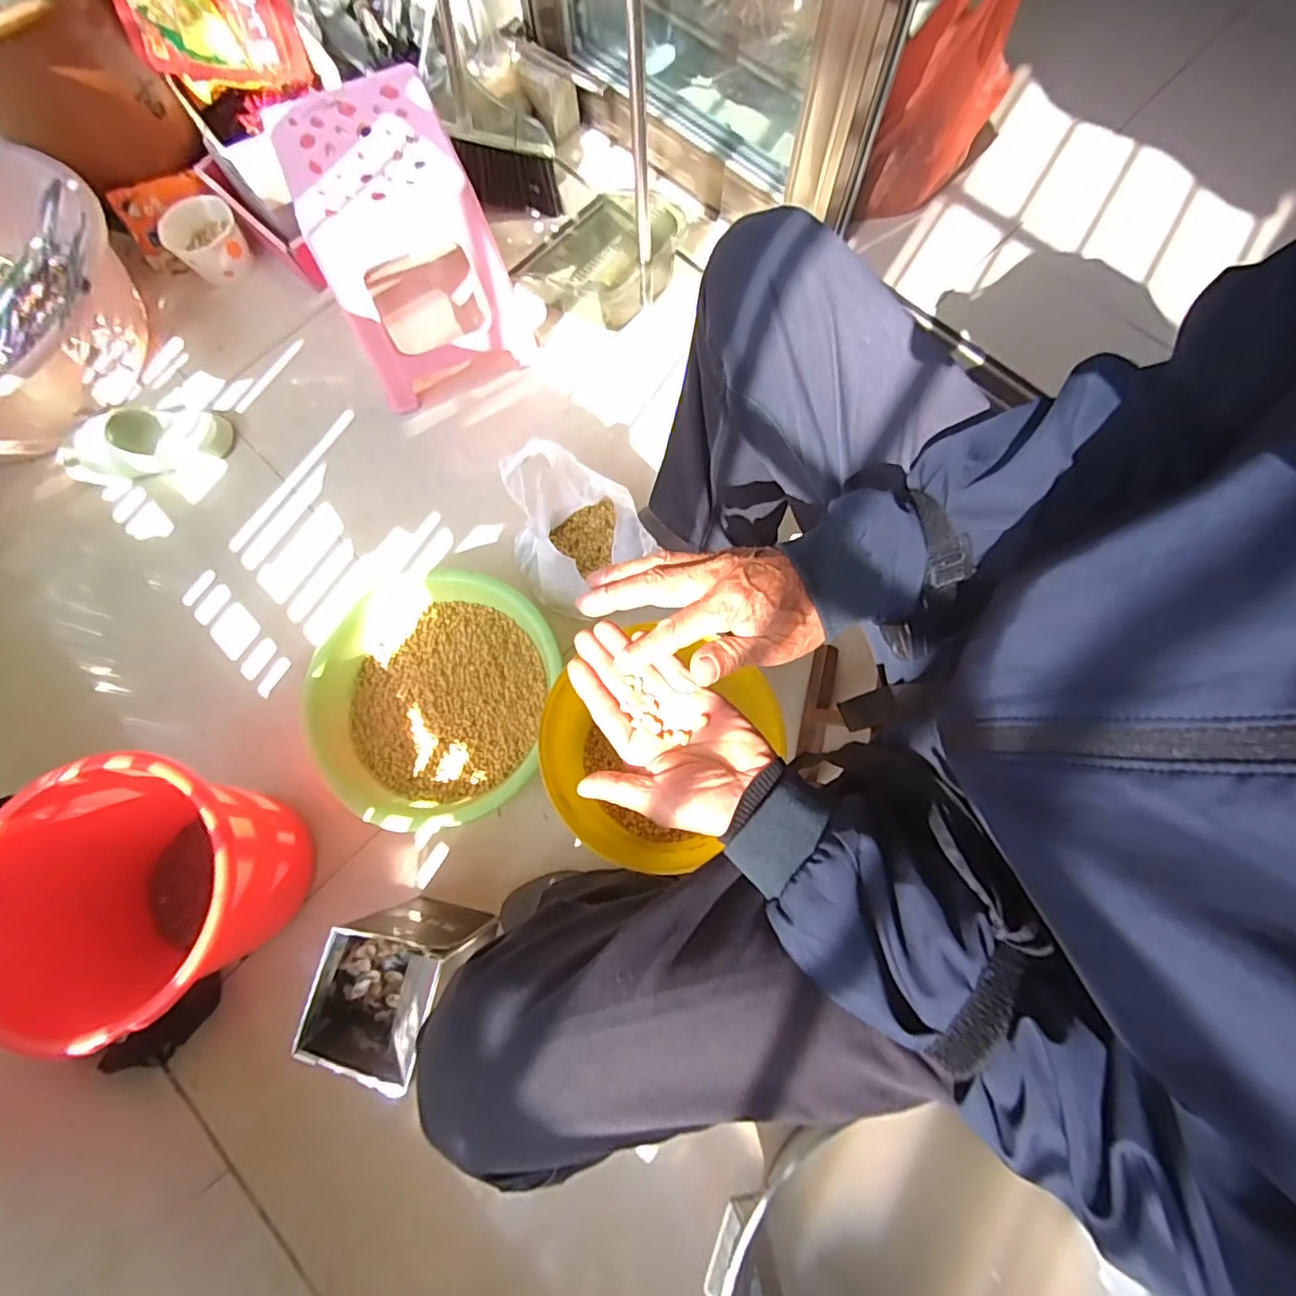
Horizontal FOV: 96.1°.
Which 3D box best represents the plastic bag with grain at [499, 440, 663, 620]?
[{"bbox_3d":[-0.108,-0.174,0.838,0.176,0.163,0.184,-31,76,-6],"label":"plastic bag with grain"}]

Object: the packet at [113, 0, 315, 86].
[{"bbox_3d":[-0.662,-0.967,0.877,0.231,0.028,0.171,-20,112,-25],"label":"packet"}]

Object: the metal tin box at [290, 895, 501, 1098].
[{"bbox_3d":[-0.280,0.381,0.686,0.139,0.216,0.130,13,76,5],"label":"metal tin box"}]

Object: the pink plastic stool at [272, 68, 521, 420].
[{"bbox_3d":[-0.366,-0.601,0.890,0.237,0.289,0.280,-25,76,-5],"label":"pink plastic stool"}]

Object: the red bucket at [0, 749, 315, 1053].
[{"bbox_3d":[-0.554,0.270,0.677,0.236,0.228,0.263,-33,77,-7],"label":"red bucket"}]

